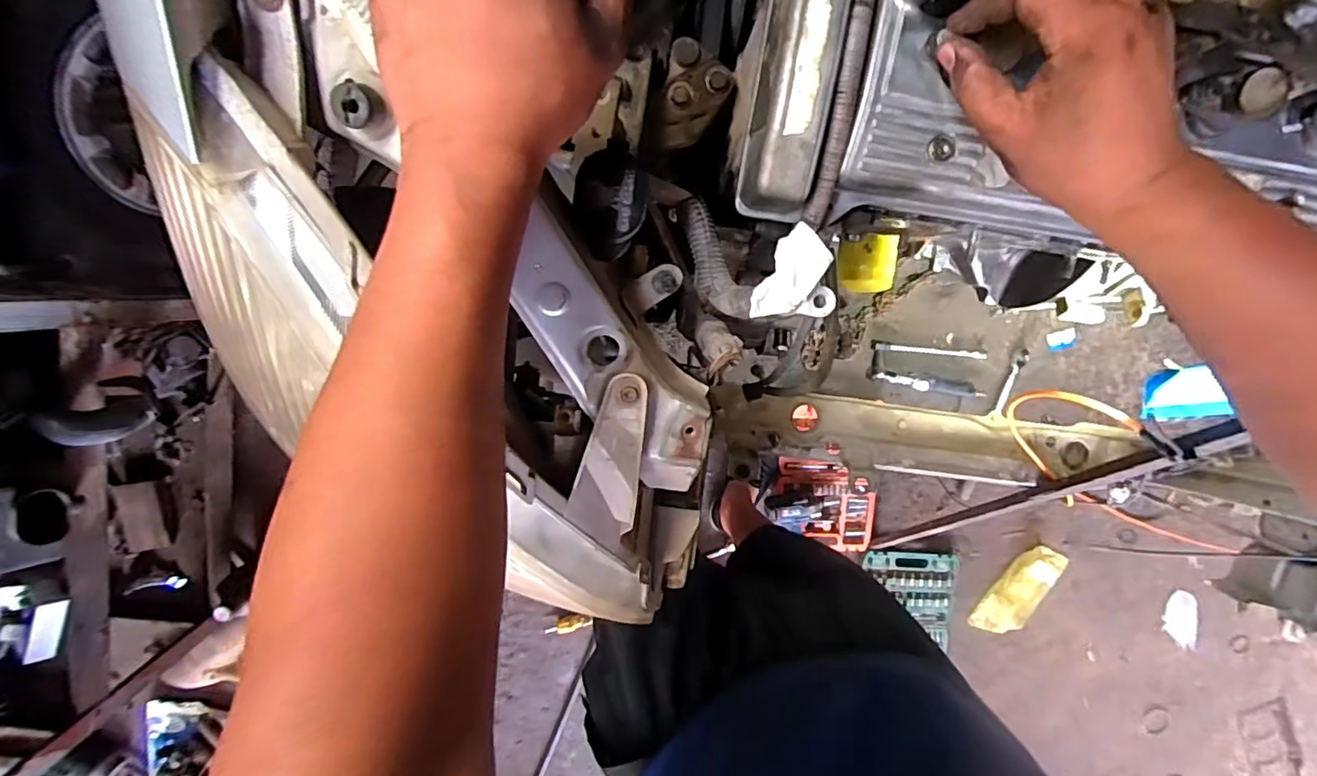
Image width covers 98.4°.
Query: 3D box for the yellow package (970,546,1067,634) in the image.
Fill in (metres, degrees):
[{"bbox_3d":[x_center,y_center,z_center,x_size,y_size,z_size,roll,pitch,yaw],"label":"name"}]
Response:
[{"bbox_3d":[0.971,0.549,1.519,0.125,0.024,0.282,36,95,-8],"label":"yellow package"}]

